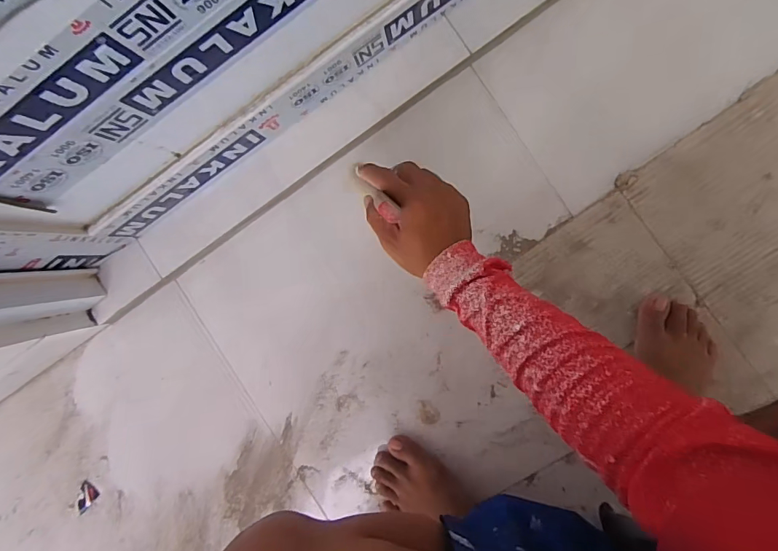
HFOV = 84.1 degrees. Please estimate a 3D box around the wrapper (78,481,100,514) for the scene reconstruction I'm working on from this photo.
[{"bbox_3d":[-0.466,0.339,0.659,0.032,0.007,0.040,40,97,4],"label":"wrapper"}]

